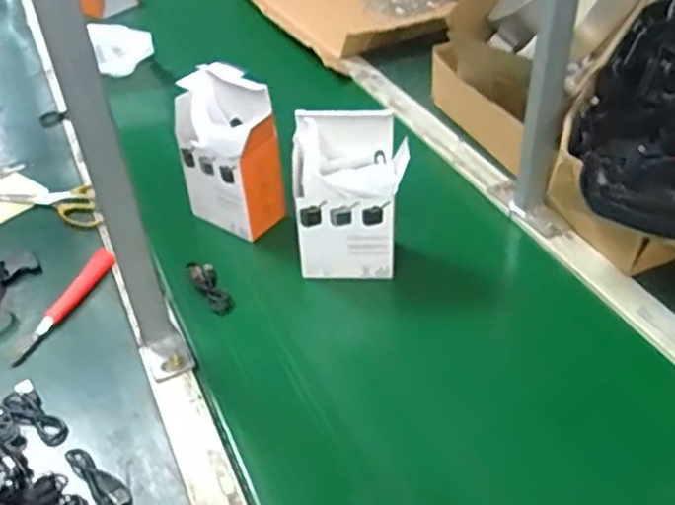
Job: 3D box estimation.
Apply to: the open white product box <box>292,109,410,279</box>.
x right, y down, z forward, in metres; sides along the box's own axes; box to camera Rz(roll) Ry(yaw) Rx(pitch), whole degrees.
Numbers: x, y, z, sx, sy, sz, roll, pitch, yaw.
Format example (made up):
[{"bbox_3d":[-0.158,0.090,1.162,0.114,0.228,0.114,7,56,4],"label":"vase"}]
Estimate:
[{"bbox_3d":[0.014,-0.049,0.692,0.107,0.182,0.058,-1,40,0],"label":"open white product box"}]

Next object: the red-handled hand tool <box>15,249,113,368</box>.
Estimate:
[{"bbox_3d":[-0.283,0.052,0.705,0.019,0.015,0.160,12,42,15],"label":"red-handled hand tool"}]

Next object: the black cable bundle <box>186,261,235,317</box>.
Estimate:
[{"bbox_3d":[-0.136,0.036,0.715,0.031,0.017,0.073,-20,44,-21],"label":"black cable bundle"}]

